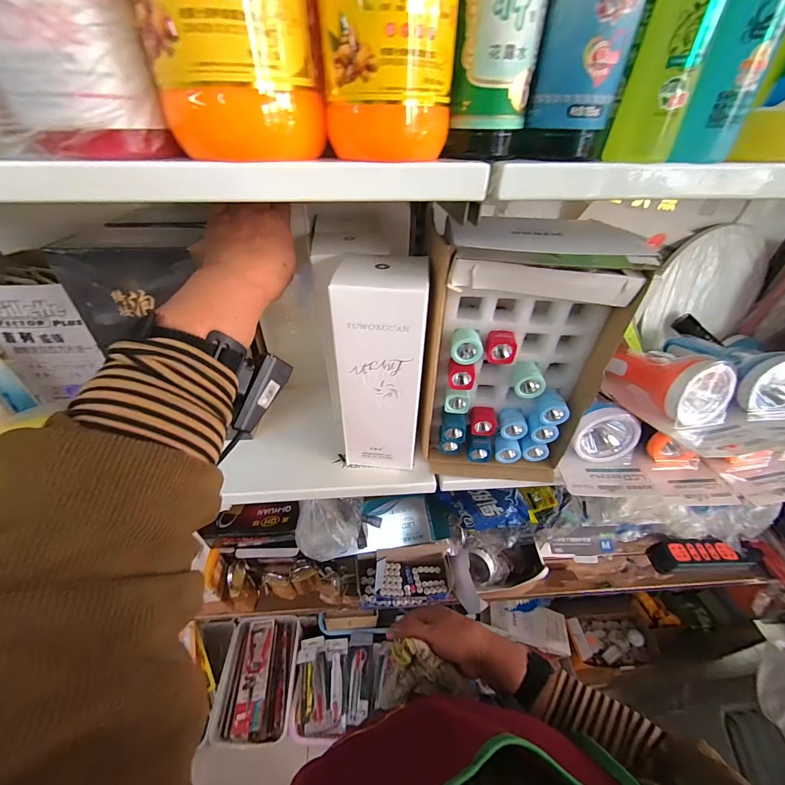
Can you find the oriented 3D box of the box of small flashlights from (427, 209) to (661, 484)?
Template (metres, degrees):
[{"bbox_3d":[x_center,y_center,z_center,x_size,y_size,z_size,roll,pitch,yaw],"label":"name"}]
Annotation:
[{"bbox_3d":[0.115,-0.028,0.363,0.186,0.260,0.095,2,41,0],"label":"box of small flashlights"}]

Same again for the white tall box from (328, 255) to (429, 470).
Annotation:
[{"bbox_3d":[-0.011,-0.016,0.365,0.086,0.234,0.059,4,41,2],"label":"white tall box"}]

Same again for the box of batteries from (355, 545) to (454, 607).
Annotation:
[{"bbox_3d":[0.024,0.328,0.605,0.173,0.085,0.076,1,41,-1],"label":"box of batteries"}]

